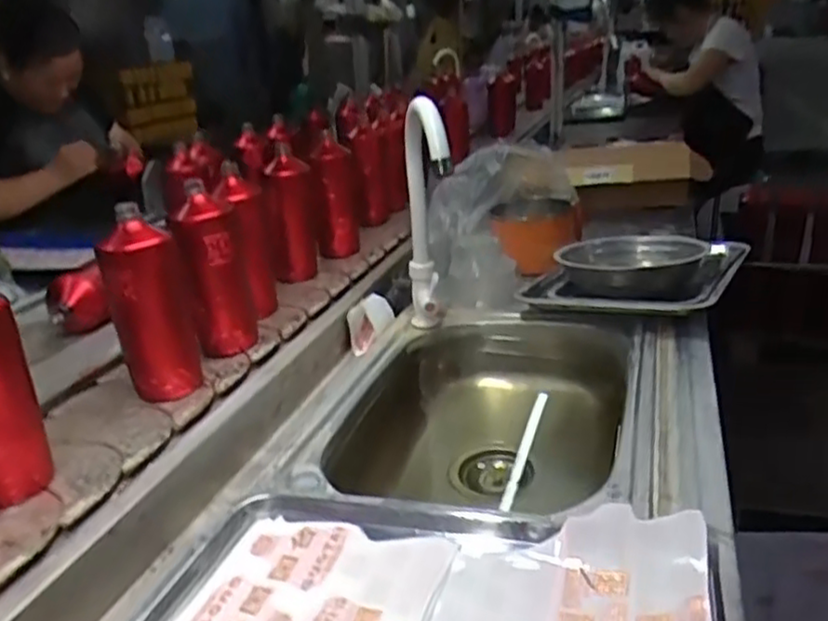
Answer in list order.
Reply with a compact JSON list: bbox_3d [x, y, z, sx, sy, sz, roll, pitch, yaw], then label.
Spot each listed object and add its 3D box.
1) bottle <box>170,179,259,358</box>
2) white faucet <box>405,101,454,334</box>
[{"bbox_3d":[-0.237,-0.050,0.851,0.079,0.187,0.084,-4,22,-7],"label":"bottle"},{"bbox_3d":[0.017,-0.093,0.817,0.034,0.300,0.174,-7,24,-6],"label":"white faucet"}]

